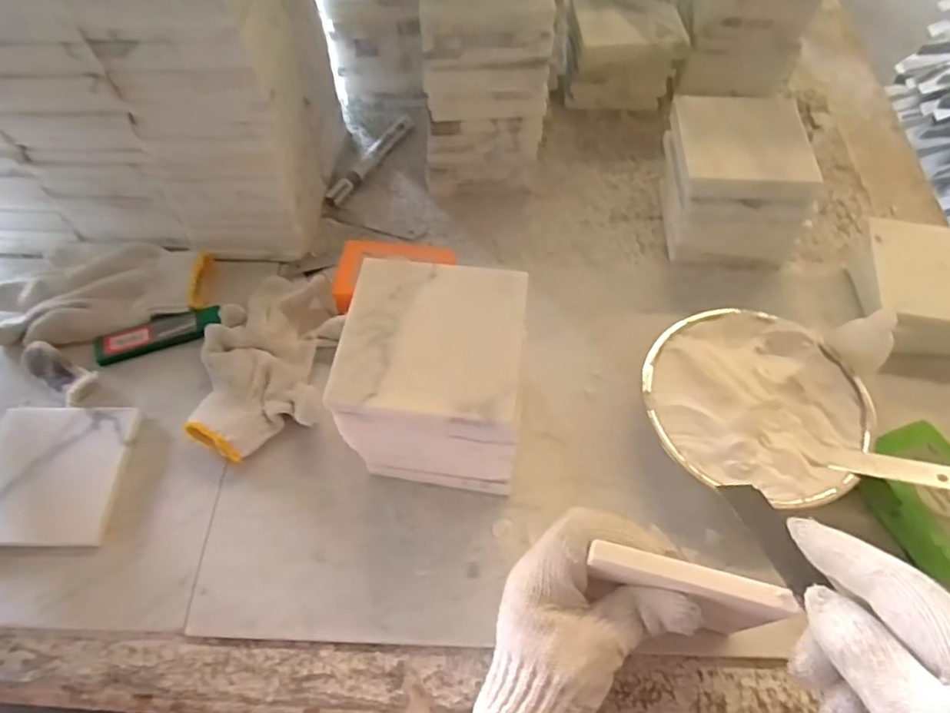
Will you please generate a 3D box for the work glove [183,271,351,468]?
[{"bbox_3d":[-0.160,0.002,0.468,0.096,0.025,0.159,4,58,1],"label":"work glove"}]

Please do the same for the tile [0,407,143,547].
[{"bbox_3d":[-0.302,0.082,0.426,0.105,0.010,0.098,0,58,-2],"label":"tile"}]

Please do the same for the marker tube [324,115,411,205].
[{"bbox_3d":[-0.106,-0.201,0.617,0.015,0.014,0.146,26,61,14],"label":"marker tube"}]

